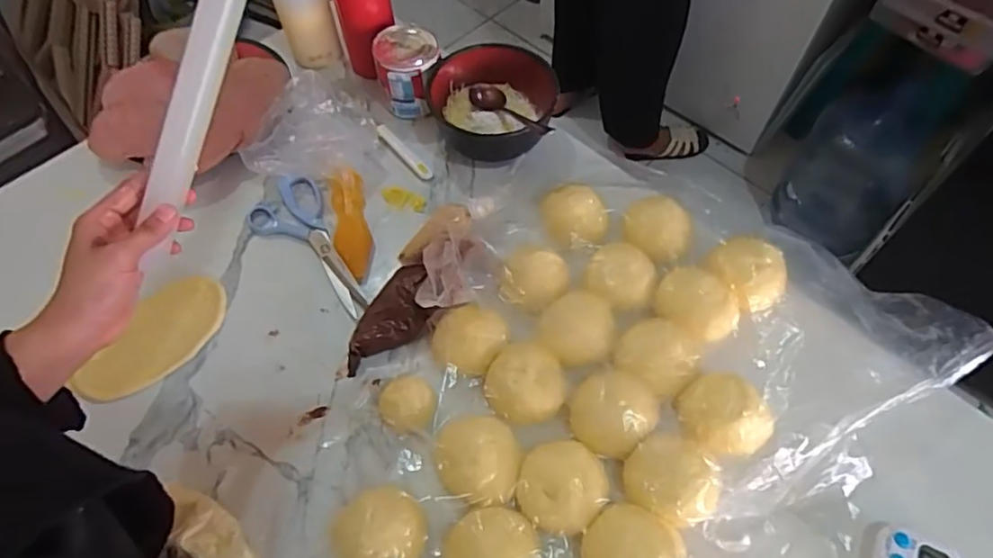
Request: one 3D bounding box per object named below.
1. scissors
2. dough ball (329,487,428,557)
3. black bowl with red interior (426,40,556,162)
[{"bbox_3d":[-0.200,-0.032,0.635,0.081,0.016,0.185,-27,64,-15],"label":"scissors"},{"bbox_3d":[-0.091,0.202,0.474,0.074,0.047,0.068,0,60,0],"label":"dough ball"},{"bbox_3d":[-0.004,-0.202,0.699,0.138,0.066,0.134,0,60,0],"label":"black bowl with red interior"}]

